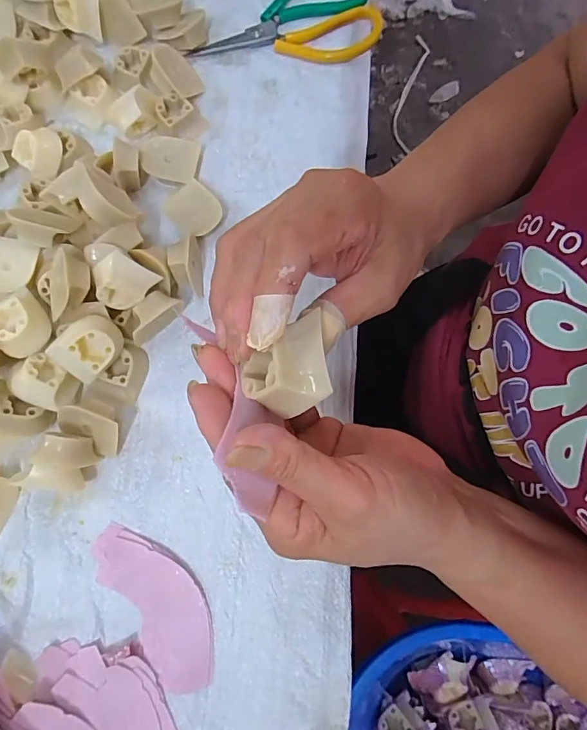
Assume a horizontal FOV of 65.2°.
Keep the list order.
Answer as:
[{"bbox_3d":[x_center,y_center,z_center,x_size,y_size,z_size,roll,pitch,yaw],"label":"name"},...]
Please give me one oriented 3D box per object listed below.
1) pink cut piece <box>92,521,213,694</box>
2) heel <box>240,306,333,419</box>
[{"bbox_3d":[-0.101,0.175,0.342,0.056,0.011,0.128,-38,82,-10],"label":"pink cut piece"},{"bbox_3d":[-0.005,0.000,0.203,0.037,0.024,0.041,-7,77,-2],"label":"heel"}]

